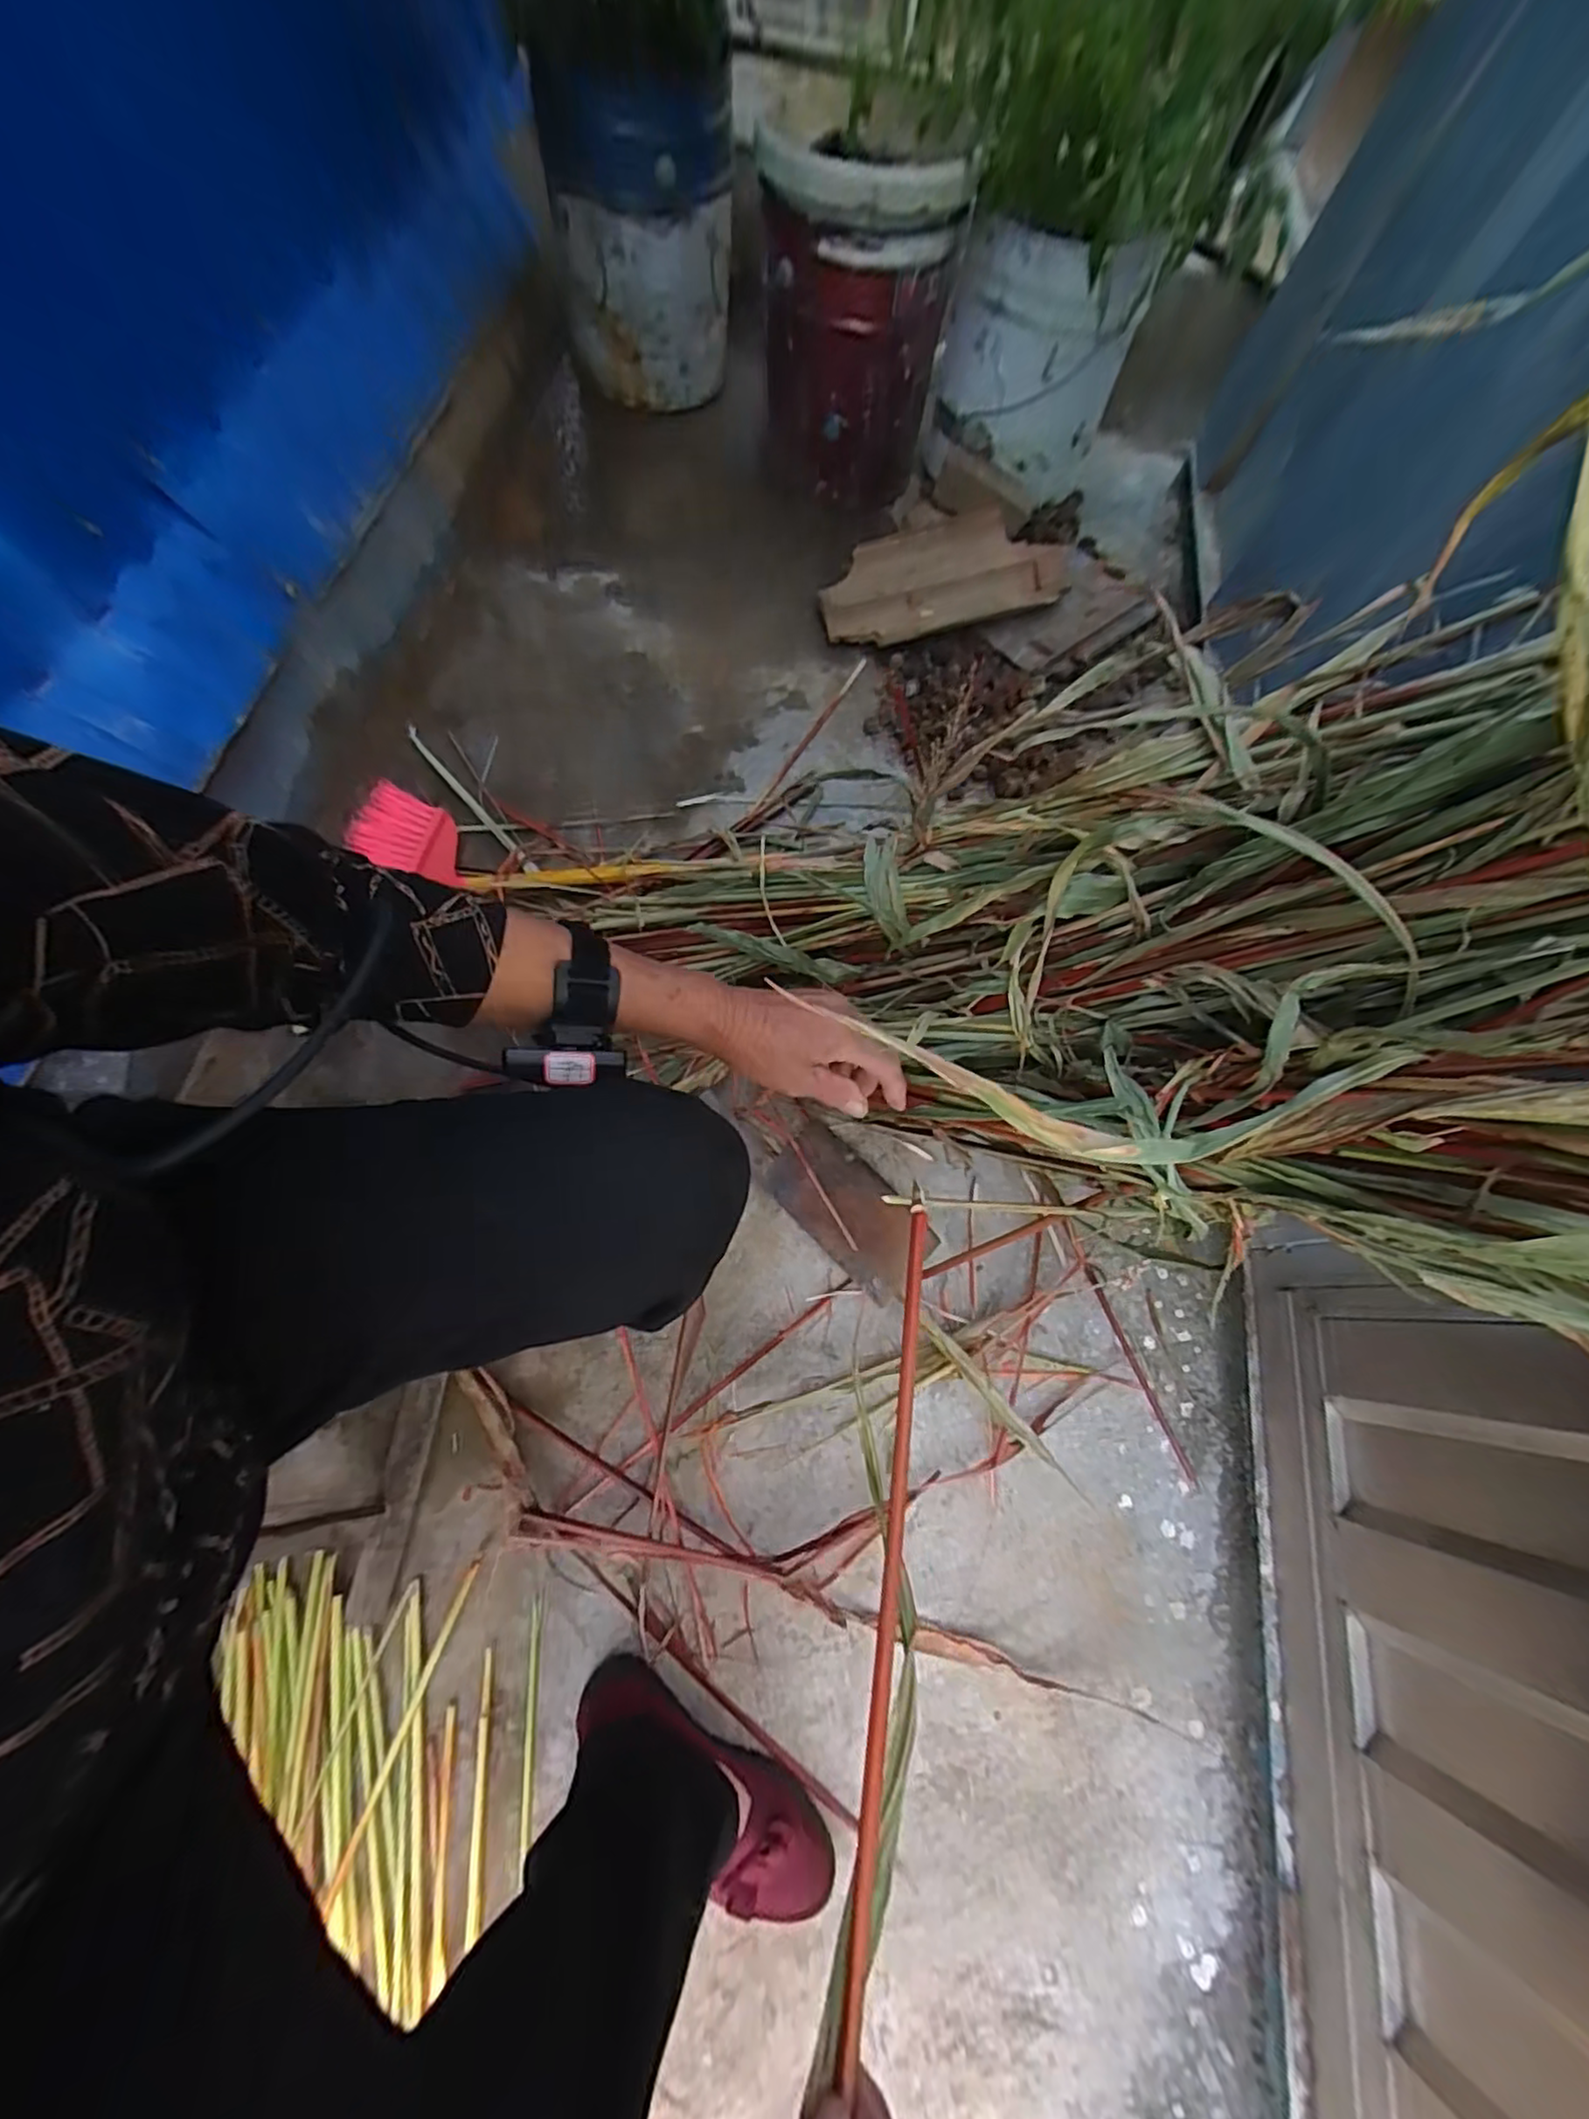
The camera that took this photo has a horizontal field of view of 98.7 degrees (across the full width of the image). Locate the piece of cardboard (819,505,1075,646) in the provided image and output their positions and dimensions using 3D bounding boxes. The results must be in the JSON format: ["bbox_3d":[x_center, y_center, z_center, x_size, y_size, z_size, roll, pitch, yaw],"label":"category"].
[{"bbox_3d":[0.245,-0.797,1.116,0.408,0.026,0.239,-10,72,0],"label":"piece of cardboard"}]

